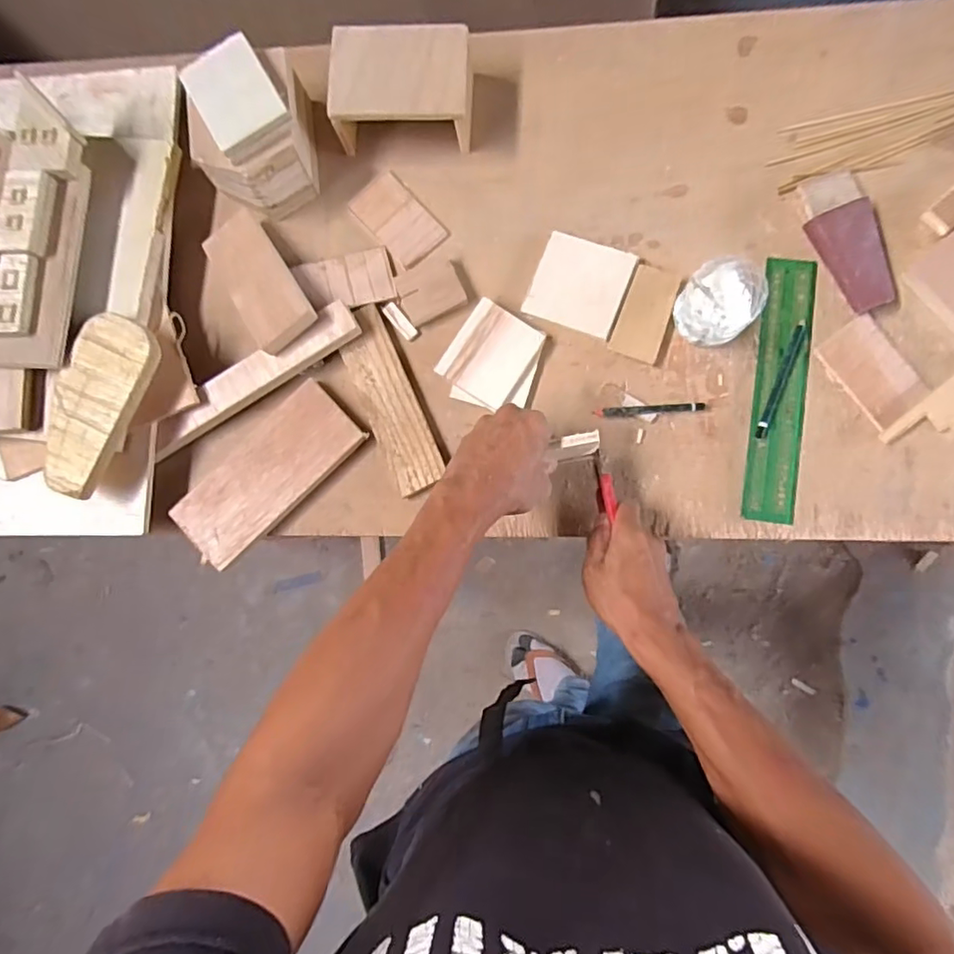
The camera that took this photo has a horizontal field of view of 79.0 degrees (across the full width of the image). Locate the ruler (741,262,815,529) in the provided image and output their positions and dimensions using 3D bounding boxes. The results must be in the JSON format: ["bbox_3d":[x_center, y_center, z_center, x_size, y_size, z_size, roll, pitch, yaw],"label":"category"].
[{"bbox_3d":[0.290,-0.084,0.551,0.046,0.005,0.251,7,87,6],"label":"ruler"}]

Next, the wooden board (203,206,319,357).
[{"bbox_3d":[-0.218,-0.197,0.576,0.060,0.014,0.150,-35,73,3],"label":"wooden board"}]

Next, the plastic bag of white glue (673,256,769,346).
[{"bbox_3d":[0.228,-0.163,0.542,0.068,0.043,0.079,42,91,7],"label":"plastic bag of white glue"}]

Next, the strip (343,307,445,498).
[{"bbox_3d":[-0.085,-0.077,0.576,0.051,0.012,0.188,-24,84,4],"label":"strip"}]

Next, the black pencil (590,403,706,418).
[{"bbox_3d":[0.167,-0.064,0.557,0.103,0.008,0.010,-3,86,6],"label":"black pencil"}]

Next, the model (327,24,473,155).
[{"bbox_3d":[-0.073,-0.384,0.576,0.132,0.066,0.094,2,86,6],"label":"model"}]

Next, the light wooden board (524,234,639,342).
[{"bbox_3d":[0.101,-0.189,0.575,0.089,0.011,0.086,21,88,7],"label":"light wooden board"}]

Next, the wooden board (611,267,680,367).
[{"bbox_3d":[0.165,-0.158,0.562,0.046,0.012,0.088,22,89,7],"label":"wooden board"}]

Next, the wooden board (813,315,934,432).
[{"bbox_3d":[0.371,-0.101,0.539,0.065,0.008,0.093,-35,84,2],"label":"wooden board"}]

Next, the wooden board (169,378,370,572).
[{"bbox_3d":[-0.208,-0.003,0.574,0.195,0.011,0.084,-43,83,1],"label":"wooden board"}]

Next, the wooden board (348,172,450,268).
[{"bbox_3d":[-0.081,-0.266,0.597,0.056,0.004,0.094,-41,83,2],"label":"wooden board"}]

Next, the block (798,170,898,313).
[{"bbox_3d":[0.349,-0.220,0.542,0.055,0.024,0.132,-21,84,4],"label":"block"}]

